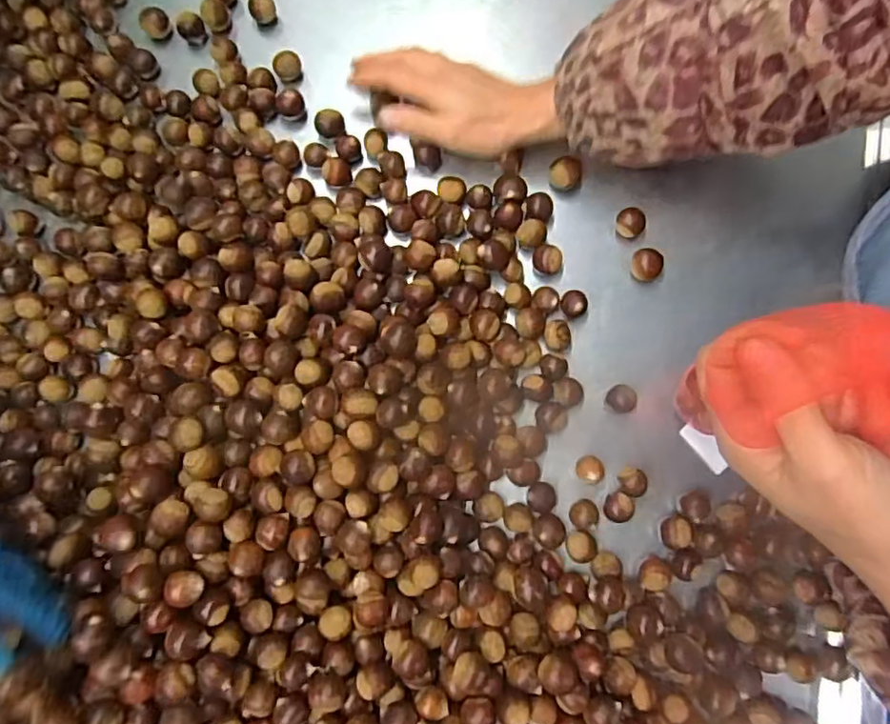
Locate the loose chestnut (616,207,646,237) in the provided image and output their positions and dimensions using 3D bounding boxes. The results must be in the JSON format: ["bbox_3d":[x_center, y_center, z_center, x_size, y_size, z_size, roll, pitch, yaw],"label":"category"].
[{"bbox_3d":[0.144,-0.107,0.470,0.022,0.026,0.018,33,84,6],"label":"loose chestnut"}]

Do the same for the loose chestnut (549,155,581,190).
[{"bbox_3d":[0.096,-0.149,0.477,0.023,0.029,0.022,0,82,2],"label":"loose chestnut"}]

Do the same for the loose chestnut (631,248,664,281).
[{"bbox_3d":[0.156,-0.074,0.465,0.023,0.023,0.021,0,82,2],"label":"loose chestnut"}]

